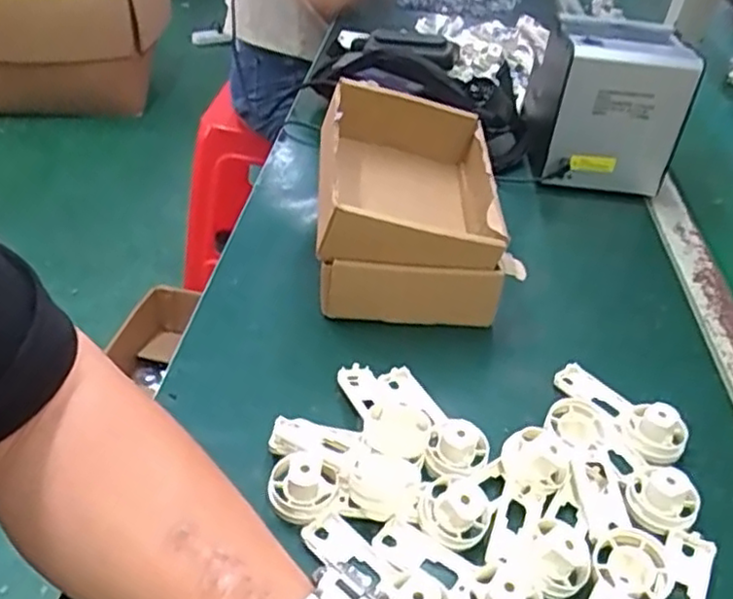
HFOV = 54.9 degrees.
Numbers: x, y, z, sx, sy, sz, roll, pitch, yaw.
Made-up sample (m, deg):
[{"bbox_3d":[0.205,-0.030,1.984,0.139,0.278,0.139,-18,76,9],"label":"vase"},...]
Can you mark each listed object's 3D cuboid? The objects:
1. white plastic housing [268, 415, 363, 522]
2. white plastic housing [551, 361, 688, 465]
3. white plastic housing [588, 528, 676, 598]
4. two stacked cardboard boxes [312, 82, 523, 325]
[{"bbox_3d":[-0.034,0.097,0.410,0.052,0.026,0.061,8,37,4],"label":"white plastic housing"},{"bbox_3d":[0.168,0.069,0.470,0.033,0.026,0.091,-21,44,-29],"label":"white plastic housing"},{"bbox_3d":[0.121,0.158,0.356,0.038,0.026,0.091,29,43,28],"label":"white plastic housing"},{"bbox_3d":[0.033,-0.078,0.569,0.146,0.118,0.174,0,37,-6],"label":"two stacked cardboard boxes"}]

